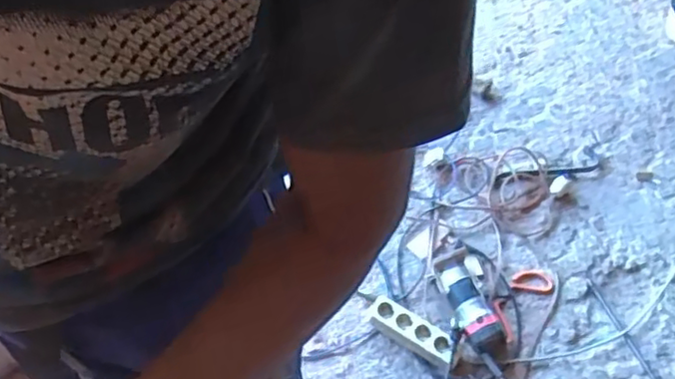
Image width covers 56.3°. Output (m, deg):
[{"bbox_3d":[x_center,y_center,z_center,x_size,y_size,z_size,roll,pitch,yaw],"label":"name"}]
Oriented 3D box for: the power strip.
[{"bbox_3d":[0.152,0.294,1.316,0.194,0.037,0.067,30,63,20],"label":"power strip"}]

